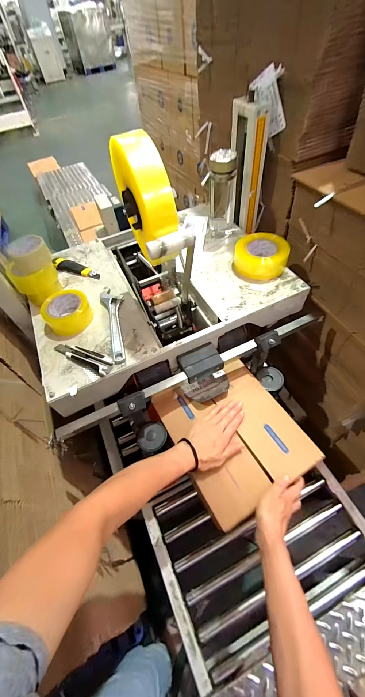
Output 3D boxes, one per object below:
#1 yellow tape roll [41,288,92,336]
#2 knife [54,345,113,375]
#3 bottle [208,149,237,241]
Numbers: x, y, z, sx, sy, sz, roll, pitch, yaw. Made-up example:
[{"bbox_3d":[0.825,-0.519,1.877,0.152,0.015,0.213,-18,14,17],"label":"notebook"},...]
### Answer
[{"bbox_3d":[-0.291,-0.093,0.669,0.109,0.064,0.109,-2,54,3],"label":"yellow tape roll"},{"bbox_3d":[-0.229,0.016,0.601,0.157,0.021,0.037,21,59,18],"label":"knife"},{"bbox_3d":[0.114,-0.434,0.773,0.082,0.228,0.065,5,55,8],"label":"bottle"}]

